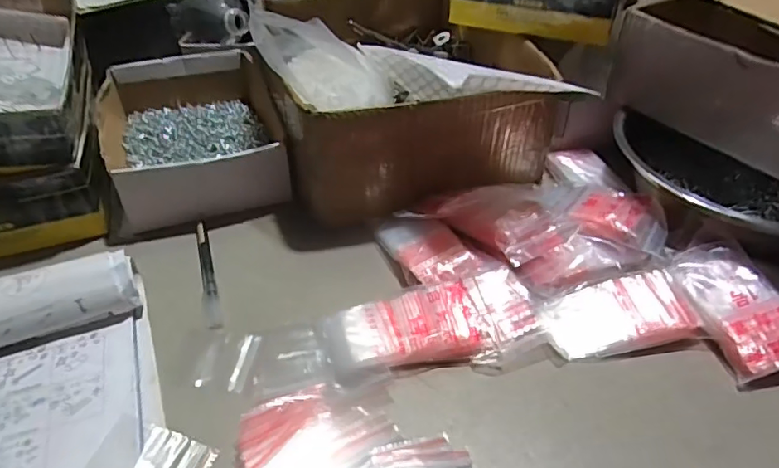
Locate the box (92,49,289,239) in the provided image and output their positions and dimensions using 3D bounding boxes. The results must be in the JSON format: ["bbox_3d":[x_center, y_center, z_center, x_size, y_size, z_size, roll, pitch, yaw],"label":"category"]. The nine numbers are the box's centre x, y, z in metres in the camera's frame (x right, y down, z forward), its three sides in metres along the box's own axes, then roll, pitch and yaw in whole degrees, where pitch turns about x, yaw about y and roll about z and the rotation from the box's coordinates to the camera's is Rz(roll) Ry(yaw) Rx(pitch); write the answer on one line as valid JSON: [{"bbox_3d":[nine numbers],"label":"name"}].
[{"bbox_3d":[-0.225,-0.114,0.599,0.166,0.066,0.255,-14,43,-15],"label":"box"}]

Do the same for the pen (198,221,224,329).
[{"bbox_3d":[-0.158,0.032,0.464,0.013,0.007,0.127,-13,43,-15],"label":"pen"}]

